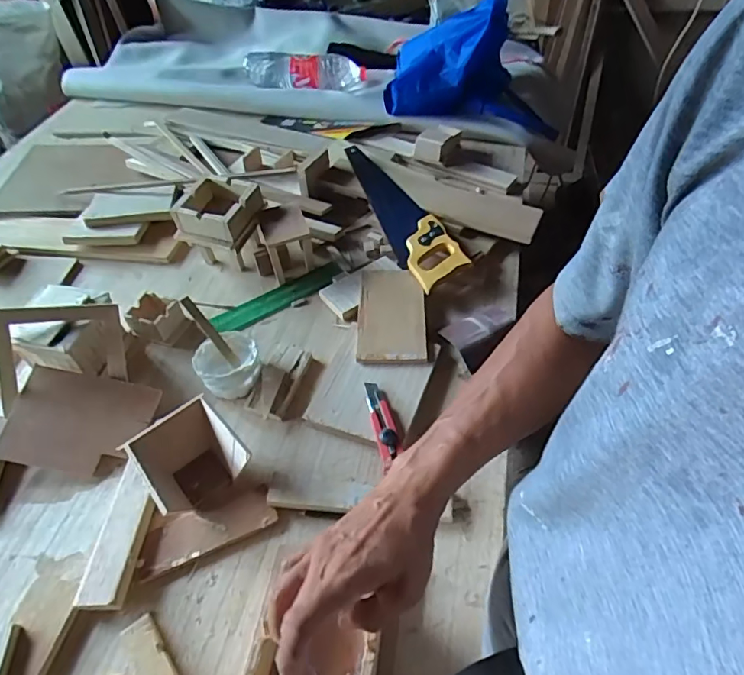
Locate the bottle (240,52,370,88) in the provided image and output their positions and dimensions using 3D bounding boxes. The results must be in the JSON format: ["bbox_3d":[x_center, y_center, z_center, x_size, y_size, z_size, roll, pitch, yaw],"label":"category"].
[{"bbox_3d":[-0.180,-0.692,1.313,0.315,0.076,0.072,4,49,6],"label":"bottle"}]

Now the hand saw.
[{"bbox_3d":[0.046,-0.245,0.942,0.099,0.046,0.420,-19,51,-11],"label":"hand saw"}]

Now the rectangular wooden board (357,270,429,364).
[{"bbox_3d":[0.031,-0.041,0.794,0.103,0.020,0.196,-1,50,4],"label":"rectangular wooden board"}]

